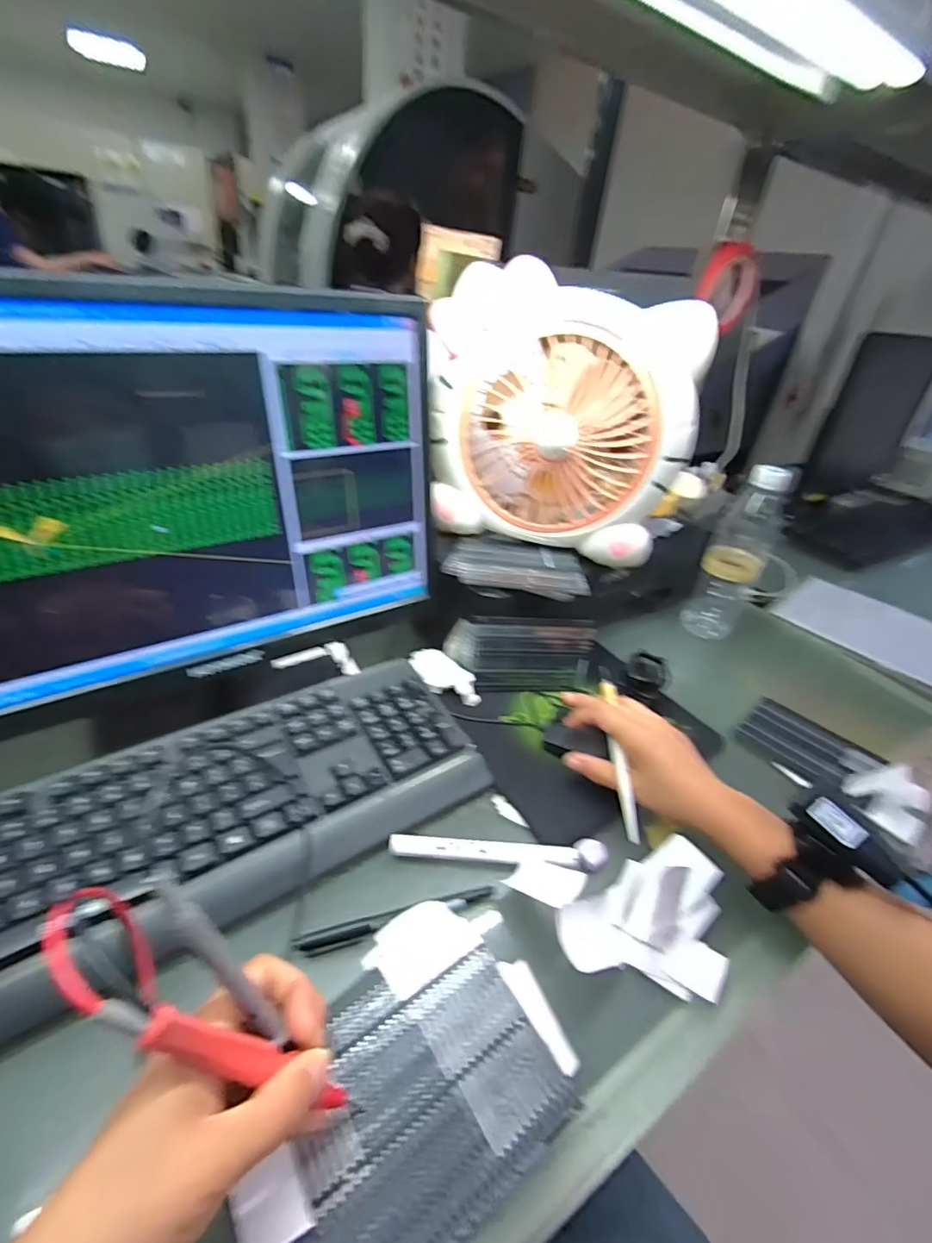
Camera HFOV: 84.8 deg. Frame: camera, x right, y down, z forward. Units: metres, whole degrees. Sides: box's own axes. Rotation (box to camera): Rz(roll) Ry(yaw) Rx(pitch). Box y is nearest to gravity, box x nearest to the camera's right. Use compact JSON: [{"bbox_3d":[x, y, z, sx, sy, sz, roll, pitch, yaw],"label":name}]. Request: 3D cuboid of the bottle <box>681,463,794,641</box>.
[{"bbox_3d":[0.365,-0.094,0.684,0.070,0.225,0.081,24,38,22],"label":"bottle"}]

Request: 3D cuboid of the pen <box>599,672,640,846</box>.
[{"bbox_3d":[0.132,0.107,0.442,0.013,0.010,0.156,4,56,-6],"label":"pen"}]

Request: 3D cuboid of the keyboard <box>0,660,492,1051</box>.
[{"bbox_3d":[-0.193,0.147,0.387,0.429,0.035,0.160,-17,42,-31],"label":"keyboard"}]

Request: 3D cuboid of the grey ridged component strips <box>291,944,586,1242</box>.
[{"bbox_3d":[-0.031,0.241,0.259,0.147,0.010,0.106,-17,42,-31],"label":"grey ridged component strips"}]

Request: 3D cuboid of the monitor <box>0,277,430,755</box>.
[{"bbox_3d":[-0.219,-0.060,0.406,0.421,0.339,0.058,-16,41,-30],"label":"monitor"}]

